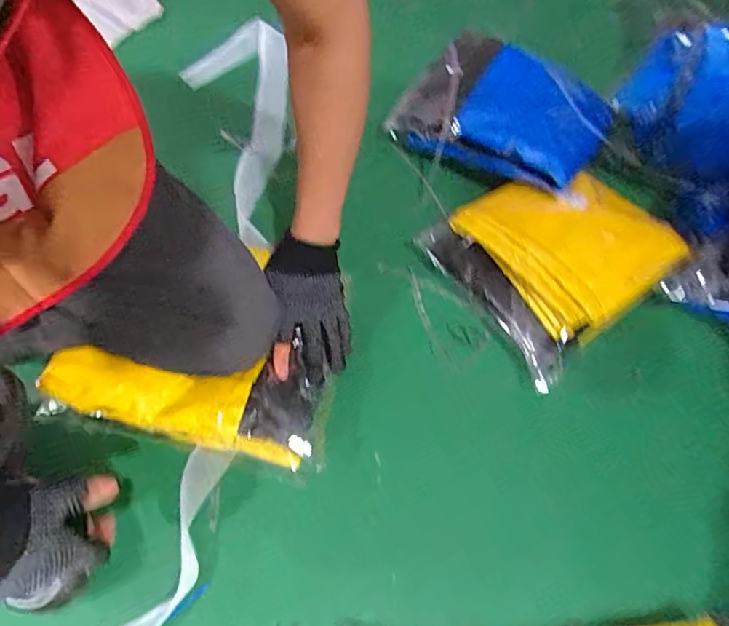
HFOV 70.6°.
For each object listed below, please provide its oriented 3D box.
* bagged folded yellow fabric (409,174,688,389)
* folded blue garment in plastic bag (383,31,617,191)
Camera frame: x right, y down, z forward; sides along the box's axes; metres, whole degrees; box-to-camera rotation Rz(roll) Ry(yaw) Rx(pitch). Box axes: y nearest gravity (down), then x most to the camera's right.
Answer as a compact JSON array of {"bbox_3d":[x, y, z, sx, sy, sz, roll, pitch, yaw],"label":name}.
[{"bbox_3d":[0.255,-0.079,0.672,0.266,0.063,0.240,-30,67,-18],"label":"bagged folded yellow fabric"},{"bbox_3d":[0.207,-0.293,0.759,0.274,0.069,0.222,36,65,15],"label":"folded blue garment in plastic bag"}]

